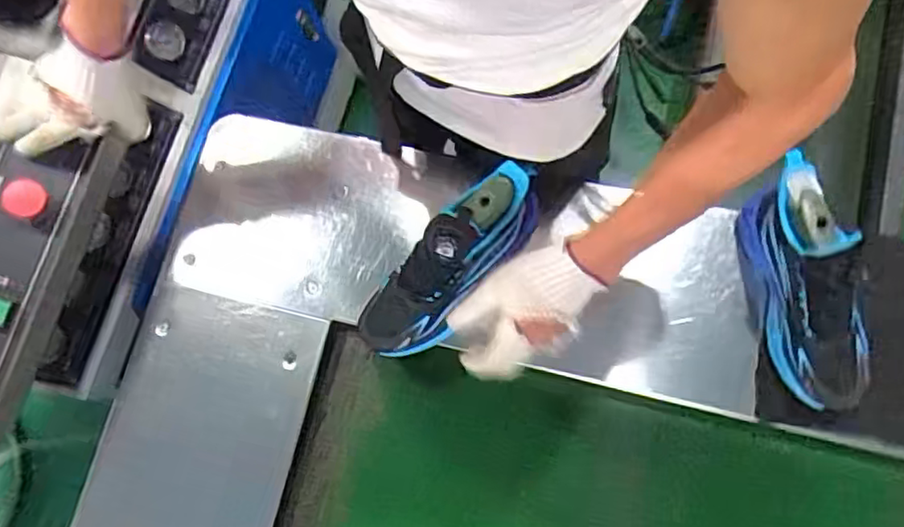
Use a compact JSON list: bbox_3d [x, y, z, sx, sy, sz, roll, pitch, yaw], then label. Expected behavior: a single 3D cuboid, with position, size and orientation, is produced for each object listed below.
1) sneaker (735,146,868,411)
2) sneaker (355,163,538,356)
[{"bbox_3d":[0.372,0.022,0.676,0.079,0.137,0.262,-12,89,-2],"label":"sneaker"},{"bbox_3d":[-0.002,0.004,0.705,0.085,0.107,0.253,44,103,12],"label":"sneaker"}]

